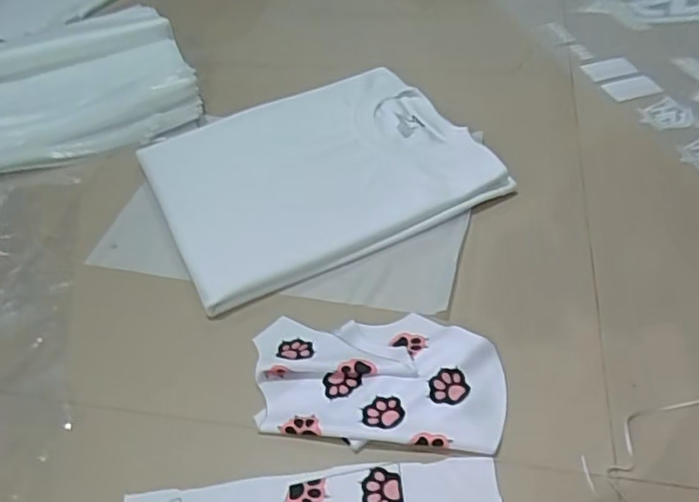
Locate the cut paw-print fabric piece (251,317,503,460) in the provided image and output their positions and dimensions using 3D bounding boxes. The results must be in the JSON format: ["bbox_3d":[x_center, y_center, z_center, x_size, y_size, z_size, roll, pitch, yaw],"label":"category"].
[{"bbox_3d":[0.025,0.113,0.561,0.217,0.010,0.134,0,45,5],"label":"cut paw-print fabric piece"}]

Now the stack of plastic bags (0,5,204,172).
[{"bbox_3d":[-0.412,-0.268,0.941,0.316,0.032,0.394,-19,47,-14],"label":"stack of plastic bags"}]

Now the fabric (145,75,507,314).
[{"bbox_3d":[-0.042,-0.107,0.773,0.370,0.029,0.311,-23,48,-16],"label":"fabric"}]

